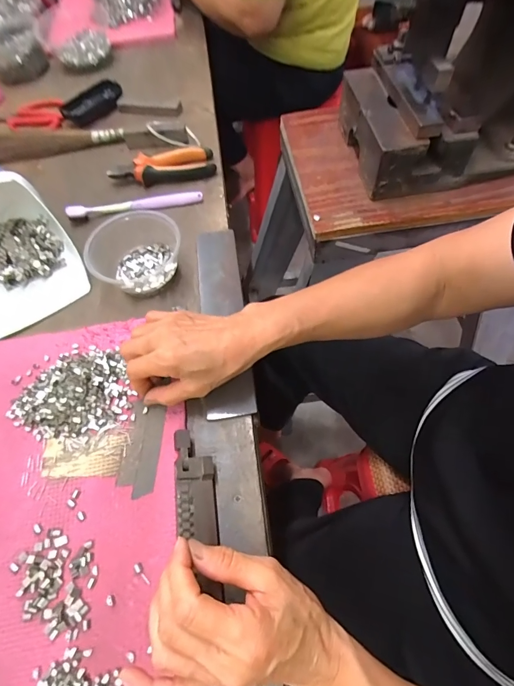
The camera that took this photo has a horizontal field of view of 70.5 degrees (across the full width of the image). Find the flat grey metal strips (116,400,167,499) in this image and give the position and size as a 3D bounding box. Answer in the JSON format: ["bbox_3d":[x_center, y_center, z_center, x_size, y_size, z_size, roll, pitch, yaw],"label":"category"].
[{"bbox_3d":[-0.107,0.097,0.339,0.035,0.004,0.082,0,63,2],"label":"flat grey metal strips"}]

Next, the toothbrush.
[{"bbox_3d":[-0.167,-0.190,0.500,0.181,0.014,0.021,-12,61,-5],"label":"toothbrush"}]

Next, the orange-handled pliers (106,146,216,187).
[{"bbox_3d":[-0.139,-0.261,0.534,0.149,0.020,0.057,-10,61,-1],"label":"orange-handled pliers"}]

